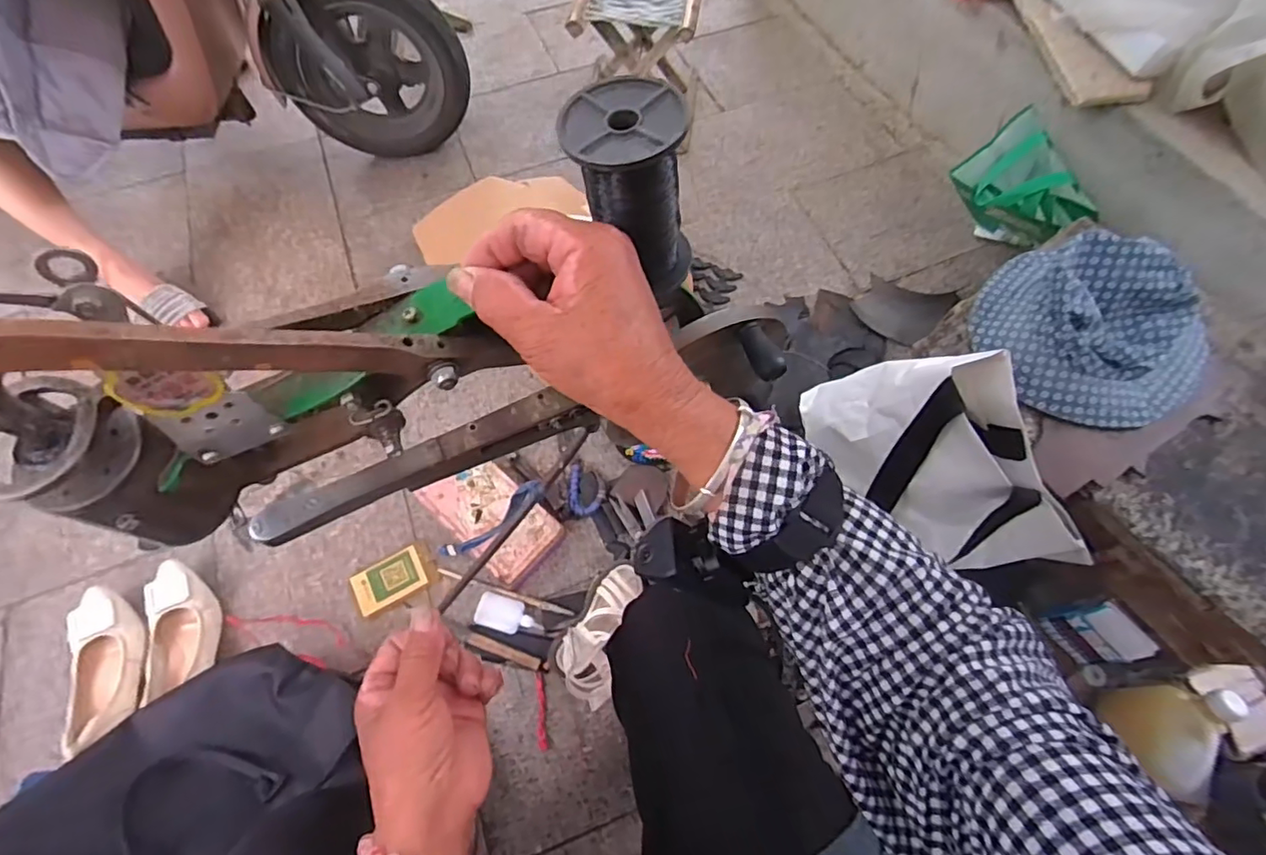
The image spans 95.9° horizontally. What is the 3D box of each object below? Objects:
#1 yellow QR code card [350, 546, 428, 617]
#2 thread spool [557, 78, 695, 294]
[{"bbox_3d":[-0.371,0.232,0.868,0.105,0.014,0.072,-26,68,-8],"label":"yellow QR code card"},{"bbox_3d":[-0.001,-0.115,0.282,0.060,0.086,0.053,0,63,1],"label":"thread spool"}]

